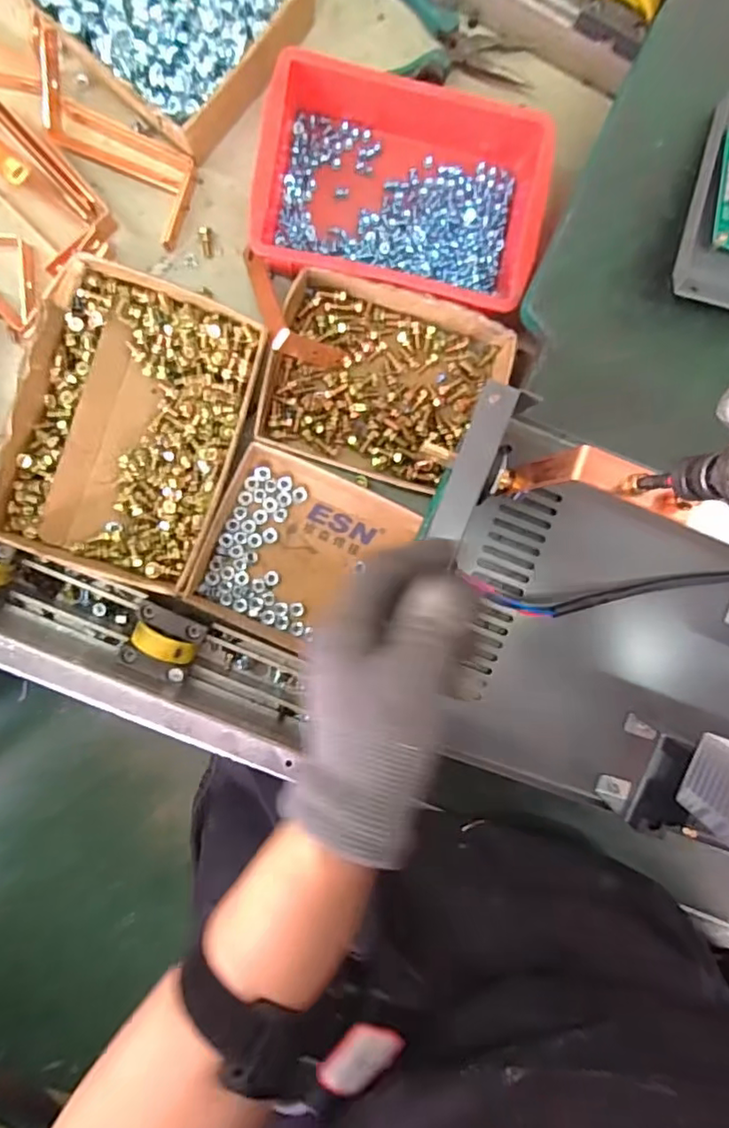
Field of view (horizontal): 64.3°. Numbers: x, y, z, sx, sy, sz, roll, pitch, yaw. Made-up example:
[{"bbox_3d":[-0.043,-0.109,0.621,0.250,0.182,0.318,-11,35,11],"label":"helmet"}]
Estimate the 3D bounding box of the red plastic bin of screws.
[{"bbox_3d":[0.025,-0.270,0.423,0.198,0.053,0.143,7,95,-7],"label":"red plastic bin of screws"}]

